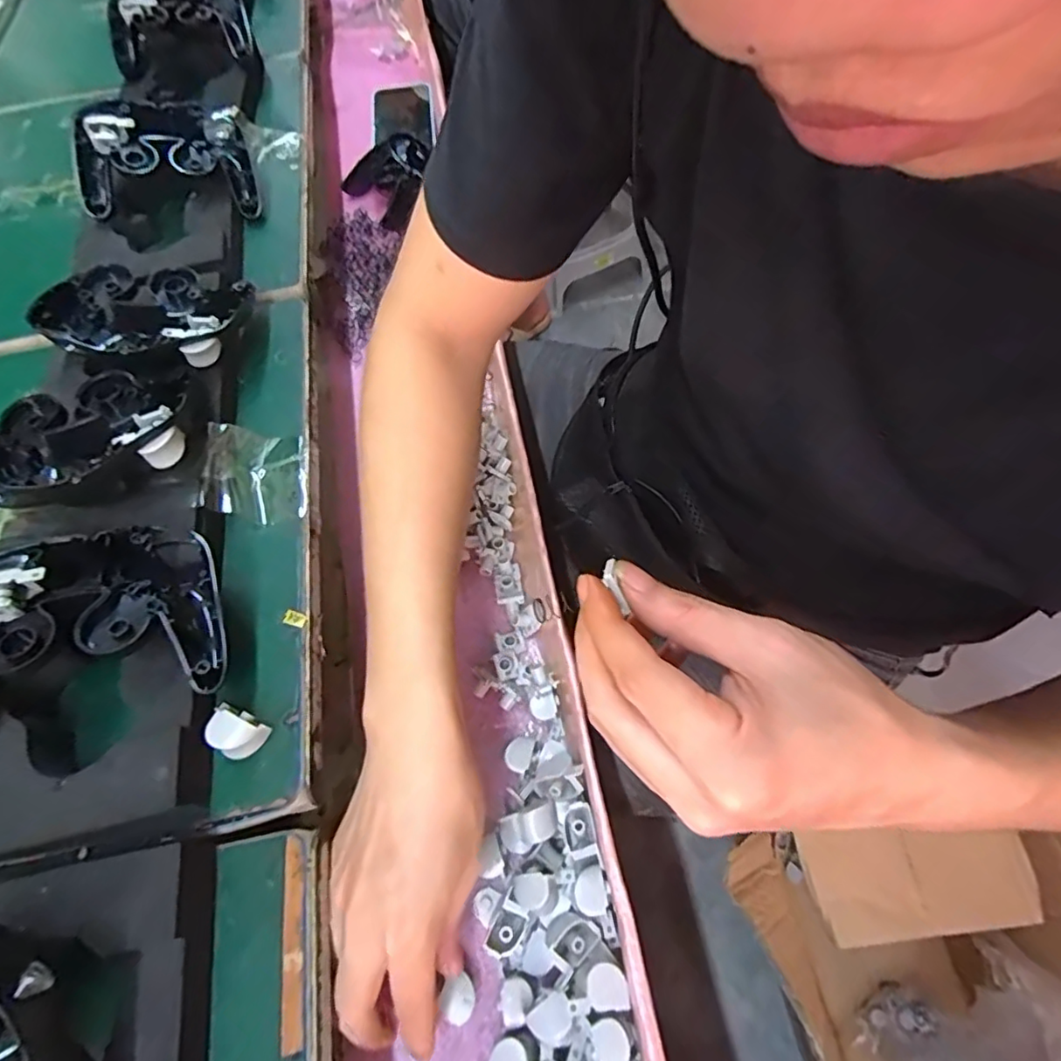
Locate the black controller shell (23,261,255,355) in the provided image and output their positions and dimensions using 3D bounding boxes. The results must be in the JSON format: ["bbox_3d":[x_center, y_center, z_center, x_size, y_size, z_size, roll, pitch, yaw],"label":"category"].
[{"bbox_3d":[-0.284,-0.159,0.431,0.134,0.035,0.079,-14,65,-6],"label":"black controller shell"}]

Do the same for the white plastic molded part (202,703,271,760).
[{"bbox_3d":[-0.162,0.109,0.318,0.033,0.017,0.022,29,68,15],"label":"white plastic molded part"}]

